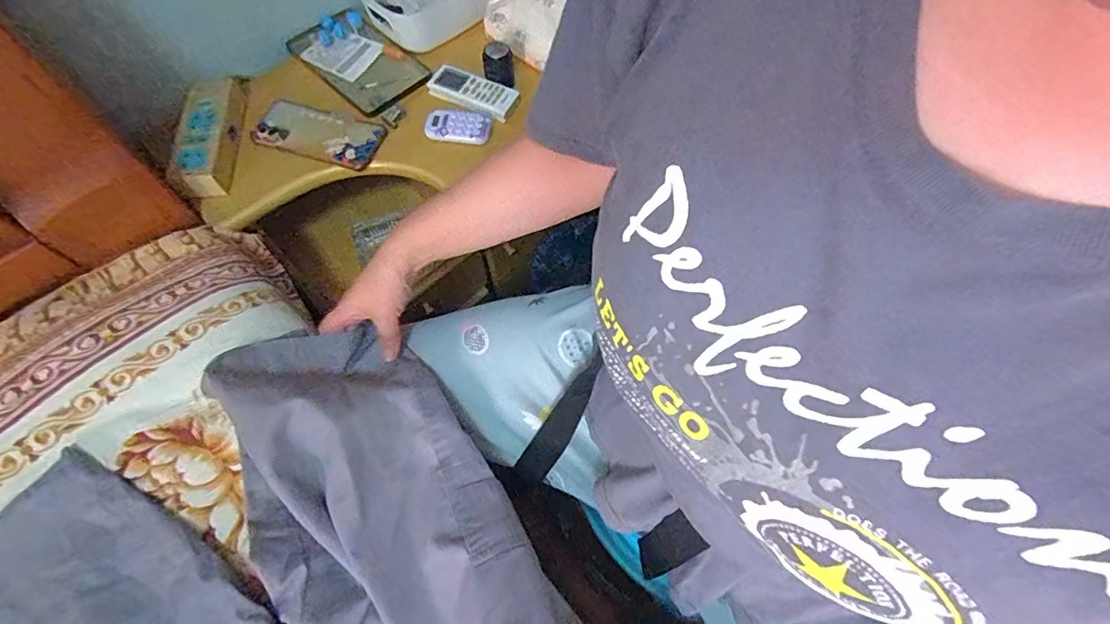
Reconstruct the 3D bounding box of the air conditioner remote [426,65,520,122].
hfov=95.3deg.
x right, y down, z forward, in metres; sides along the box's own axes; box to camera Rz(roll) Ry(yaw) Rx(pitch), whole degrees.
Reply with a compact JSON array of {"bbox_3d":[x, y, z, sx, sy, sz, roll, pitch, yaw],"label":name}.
[{"bbox_3d":[-0.112,-0.302,0.690,0.121,0.013,0.050,24,67,10],"label":"air conditioner remote"}]

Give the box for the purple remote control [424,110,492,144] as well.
[{"bbox_3d":[-0.128,-0.245,0.672,0.084,0.016,0.044,6,65,2],"label":"purple remote control"}]

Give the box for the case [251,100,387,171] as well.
[{"bbox_3d":[-0.311,-0.234,0.666,0.160,0.016,0.073,15,65,6],"label":"case"}]

